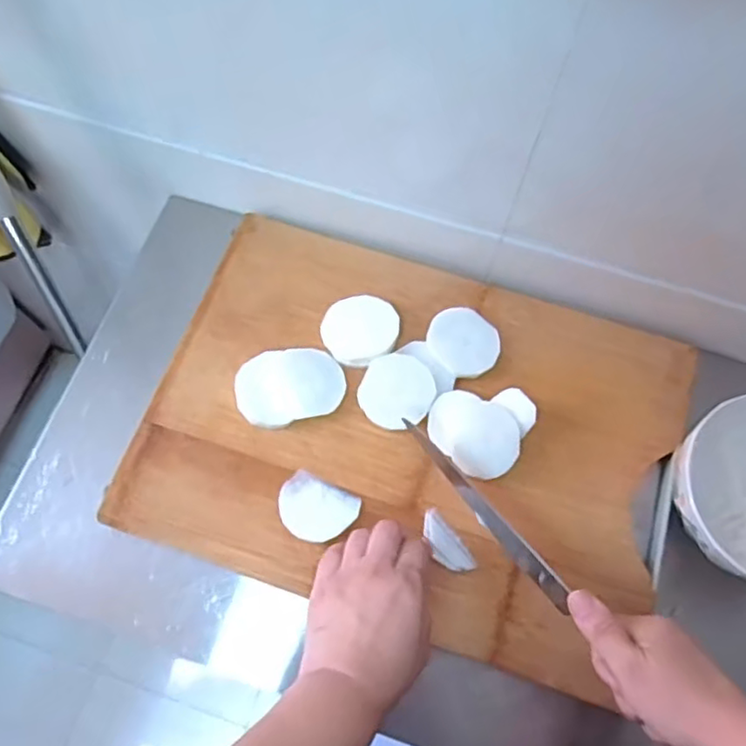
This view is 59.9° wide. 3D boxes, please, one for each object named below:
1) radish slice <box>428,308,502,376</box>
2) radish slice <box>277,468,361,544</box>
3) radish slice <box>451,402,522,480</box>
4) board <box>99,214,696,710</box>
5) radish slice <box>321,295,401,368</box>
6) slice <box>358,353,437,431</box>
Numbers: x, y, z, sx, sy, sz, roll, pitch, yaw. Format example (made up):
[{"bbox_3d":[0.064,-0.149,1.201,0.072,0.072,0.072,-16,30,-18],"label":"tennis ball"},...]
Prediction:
[{"bbox_3d":[0.081,-0.029,0.579,0.060,0.004,0.065,-43,76,-15],"label":"radish slice"},{"bbox_3d":[-0.047,0.113,0.534,0.065,0.008,0.050,25,71,8],"label":"radish slice"},{"bbox_3d":[0.096,0.057,0.537,0.054,0.008,0.064,18,69,1],"label":"radish slice"},{"bbox_3d":[0.032,0.043,0.555,0.434,0.034,0.315,19,70,6],"label":"board"},{"bbox_3d":[-0.011,-0.038,0.584,0.066,0.018,0.064,0,70,-1],"label":"radish slice"},{"bbox_3d":[0.021,0.016,0.563,0.061,0.014,0.065,0,70,-1],"label":"slice"}]

